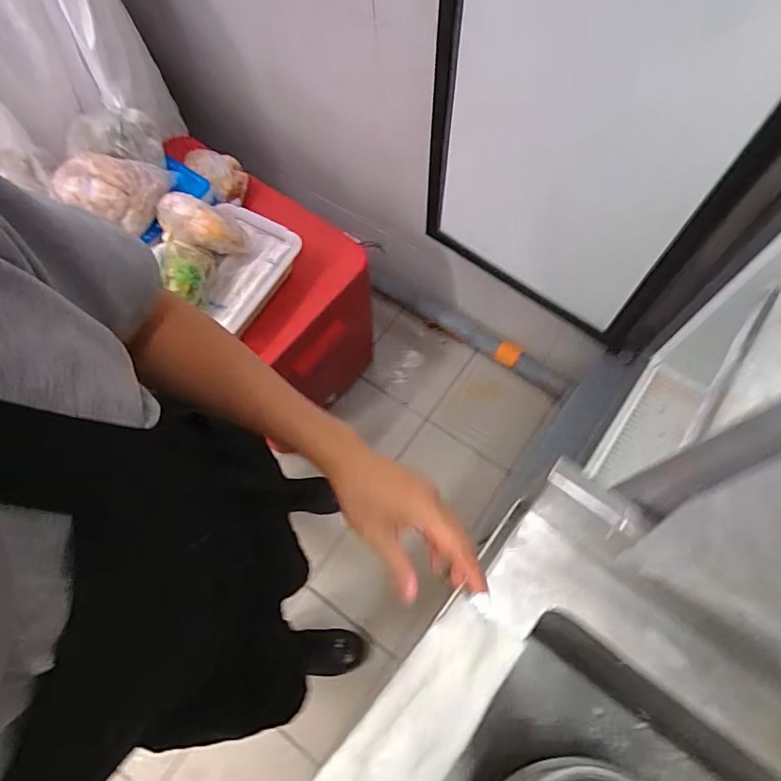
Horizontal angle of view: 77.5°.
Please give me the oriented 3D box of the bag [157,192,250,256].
[{"bbox_3d":[-0.365,-0.323,0.954,0.178,0.074,0.113,21,66,-22],"label":"bag"}]

